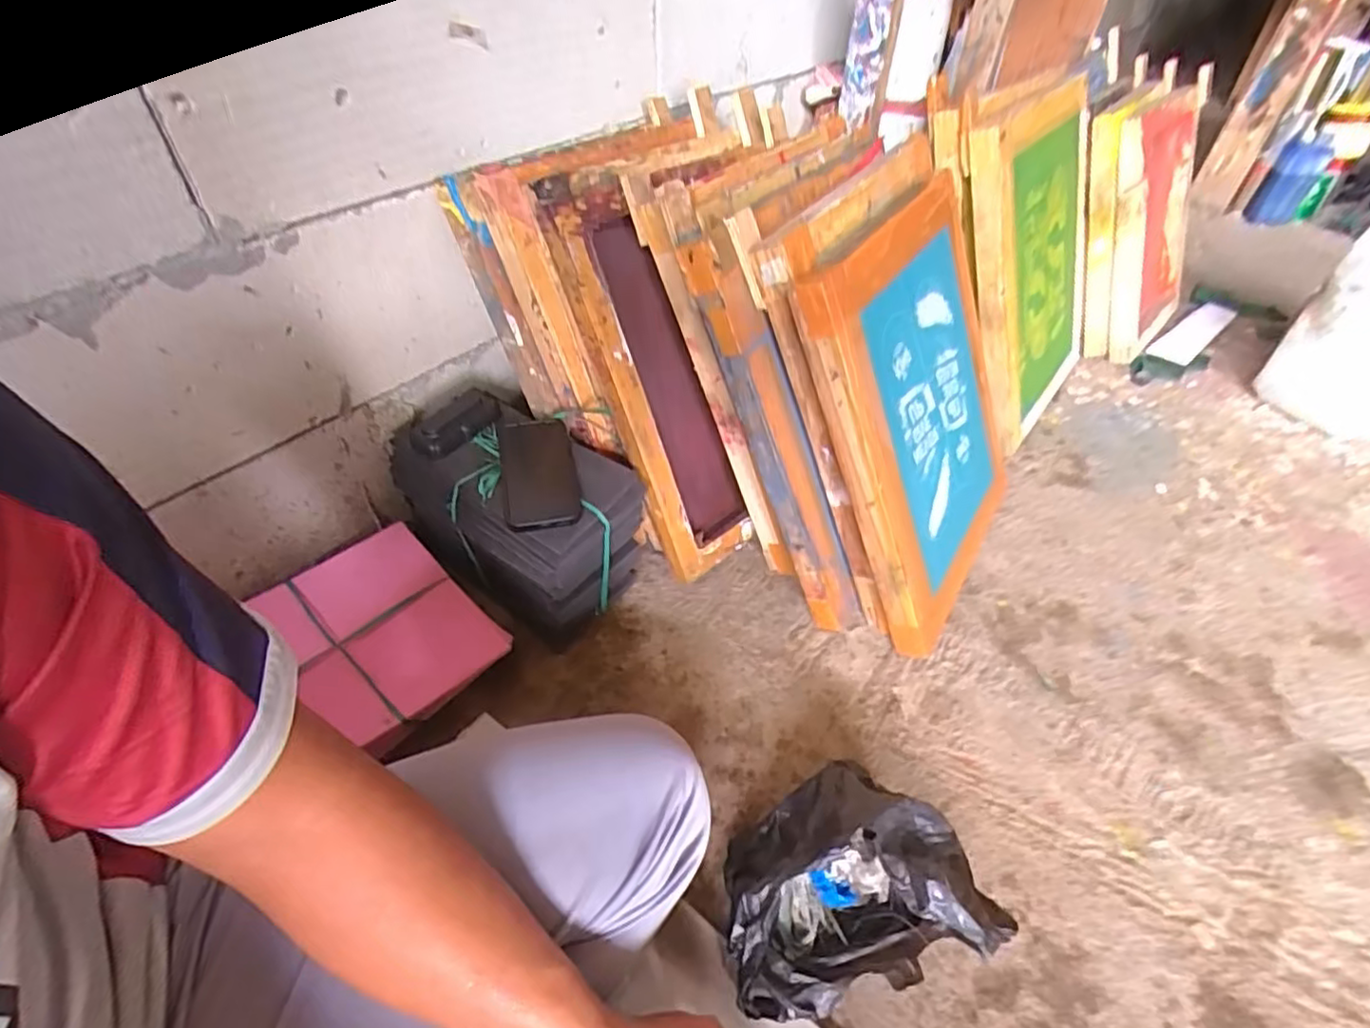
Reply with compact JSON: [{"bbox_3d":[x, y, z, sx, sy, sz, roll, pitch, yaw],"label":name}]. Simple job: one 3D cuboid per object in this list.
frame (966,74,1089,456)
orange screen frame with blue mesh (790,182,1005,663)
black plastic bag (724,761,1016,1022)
[{"bbox_3d":[0.552,-0.378,1.022,0.041,0.483,0.414,15,46,42],"label":"frame"},{"bbox_3d":[0.304,-0.135,0.789,0.053,0.463,0.417,5,41,43],"label":"orange screen frame with blue mesh"},{"bbox_3d":[0.131,0.308,0.551,0.204,0.137,0.156,-10,45,-9],"label":"black plastic bag"}]

